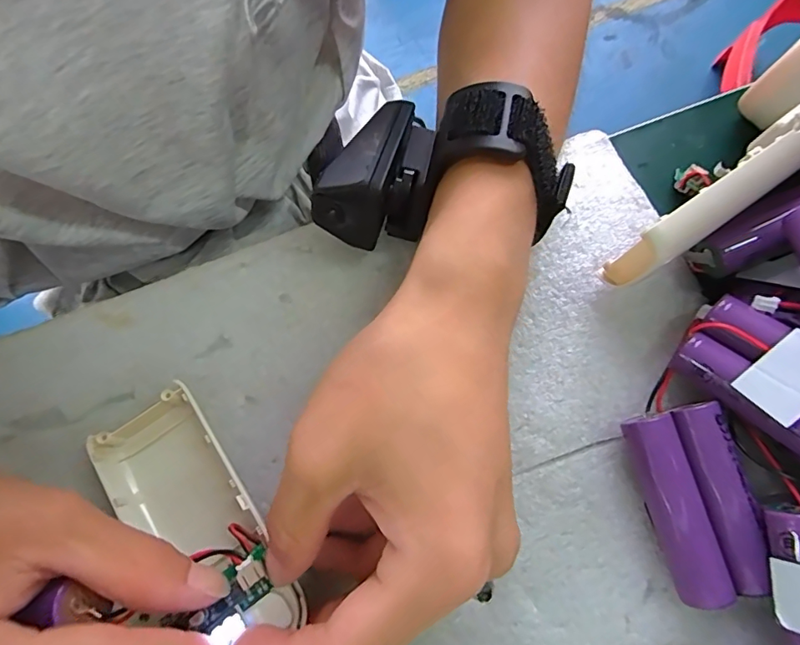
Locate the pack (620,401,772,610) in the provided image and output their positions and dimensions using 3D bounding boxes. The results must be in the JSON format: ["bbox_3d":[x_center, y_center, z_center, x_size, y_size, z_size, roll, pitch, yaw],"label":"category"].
[{"bbox_3d":[0.108,0.066,0.175,0.031,0.019,0.065,-13,74,-1],"label":"pack"}]

